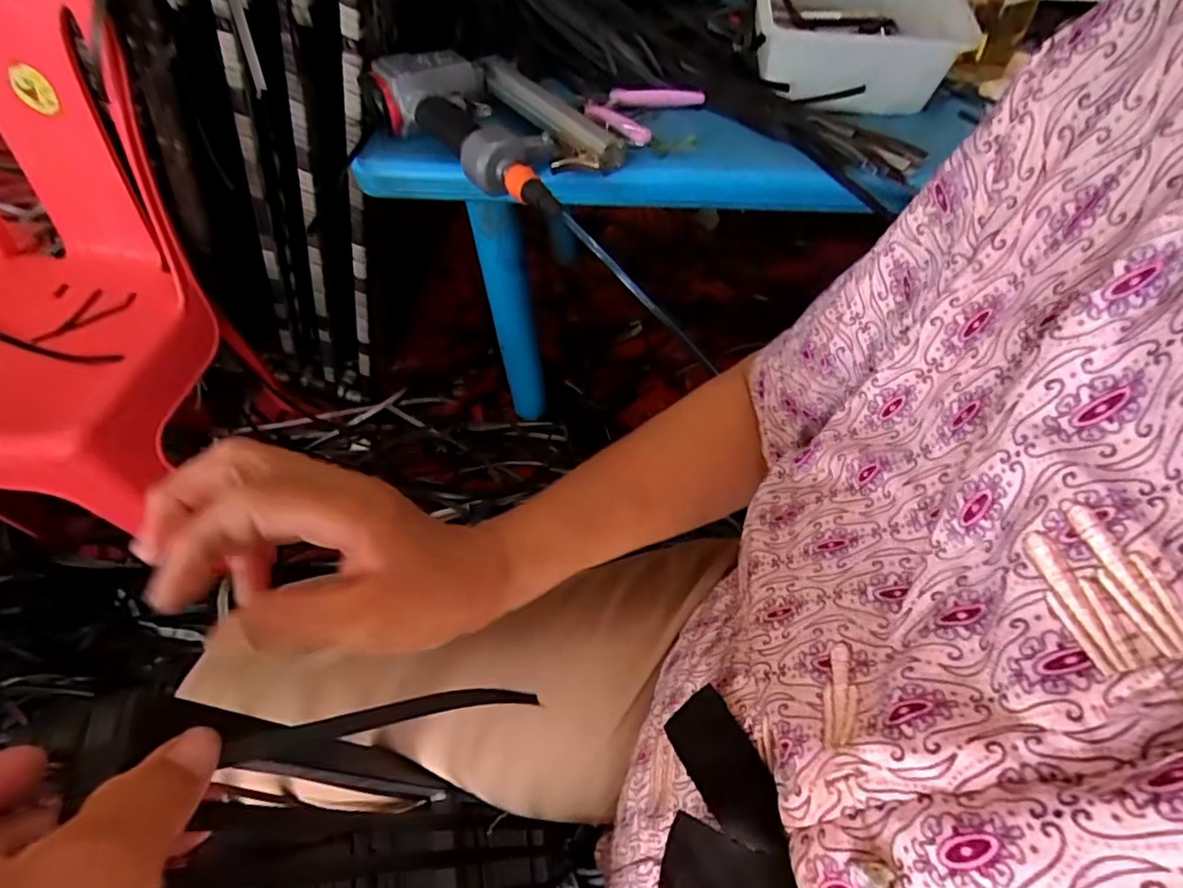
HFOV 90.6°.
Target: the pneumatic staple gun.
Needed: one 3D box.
[{"bbox_3d":[-0.083,-0.319,0.564,0.261,0.048,0.158,39,64,24],"label":"pneumatic staple gun"}]

